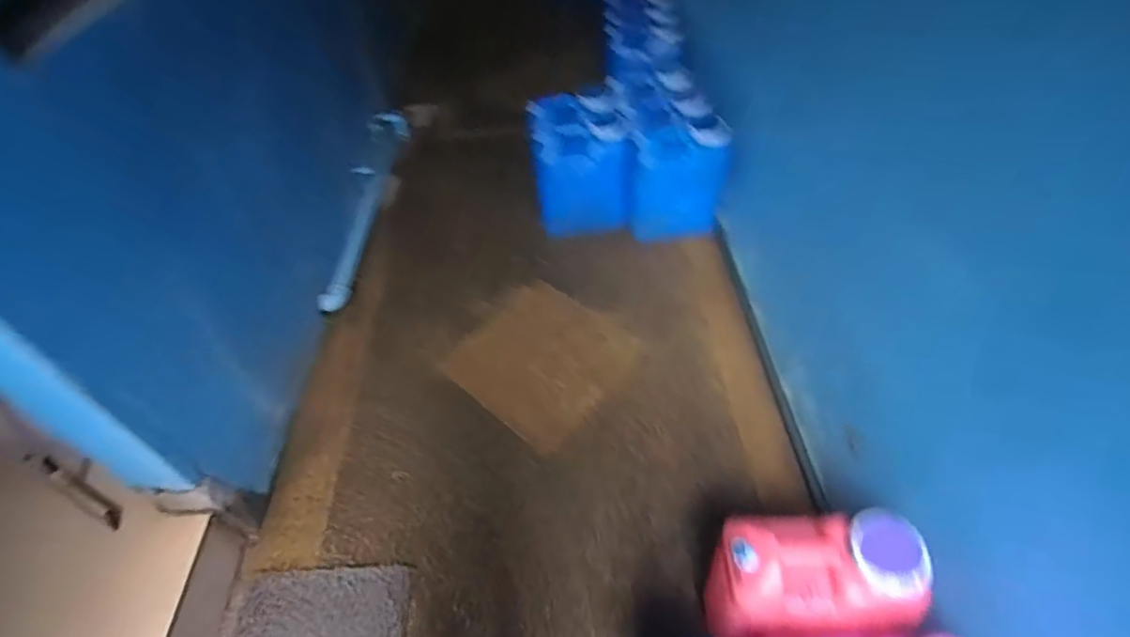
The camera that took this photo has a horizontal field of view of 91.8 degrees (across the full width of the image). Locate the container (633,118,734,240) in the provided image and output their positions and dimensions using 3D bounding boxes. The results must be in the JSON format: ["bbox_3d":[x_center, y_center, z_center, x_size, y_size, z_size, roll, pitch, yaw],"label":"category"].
[{"bbox_3d":[0.379,-0.473,1.897,0.300,0.372,0.187,-5,48,-3],"label":"container"}]

